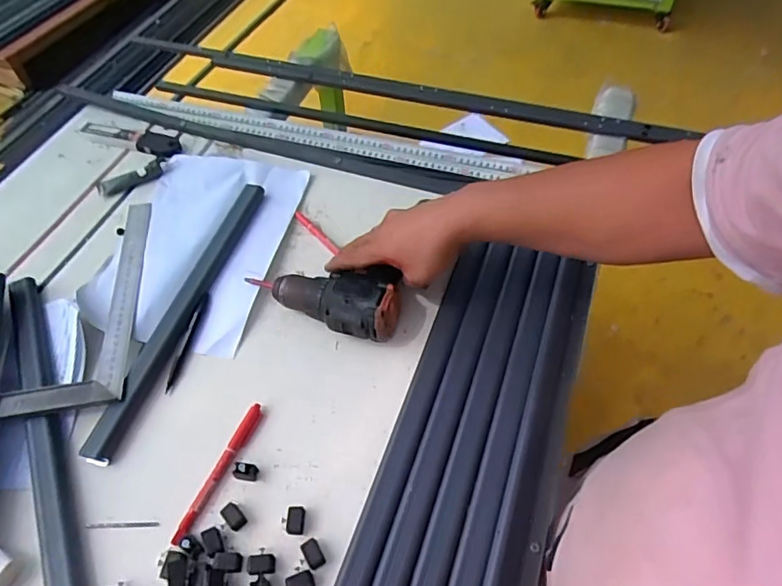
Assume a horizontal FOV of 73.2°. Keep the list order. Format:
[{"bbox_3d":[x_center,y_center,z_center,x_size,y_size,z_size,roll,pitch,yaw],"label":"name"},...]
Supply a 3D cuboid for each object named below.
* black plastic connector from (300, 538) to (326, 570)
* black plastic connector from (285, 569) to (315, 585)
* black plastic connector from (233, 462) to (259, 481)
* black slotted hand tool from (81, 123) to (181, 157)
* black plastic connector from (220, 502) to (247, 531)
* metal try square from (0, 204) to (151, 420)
[{"bbox_3d":[-0.067,0.226,0.456,0.015,0.005,0.024,-28,59,-18],"label":"black plastic connector"},{"bbox_3d":[-0.077,0.245,0.443,0.023,0.004,0.017,-17,56,-11],"label":"black plastic connector"},{"bbox_3d":[-0.137,0.168,0.496,0.021,0.010,0.015,2,55,2],"label":"black plastic connector"},{"bbox_3d":[-0.378,-0.229,0.769,0.150,0.009,0.041,13,56,10],"label":"black slotted hand tool"},{"bbox_3d":[-0.142,0.201,0.473,0.015,0.005,0.023,-39,63,-24],"label":"black plastic connector"},{"bbox_3d":[-0.356,0.000,0.609,0.116,0.019,0.300,-9,55,-6],"label":"metal try square"}]

